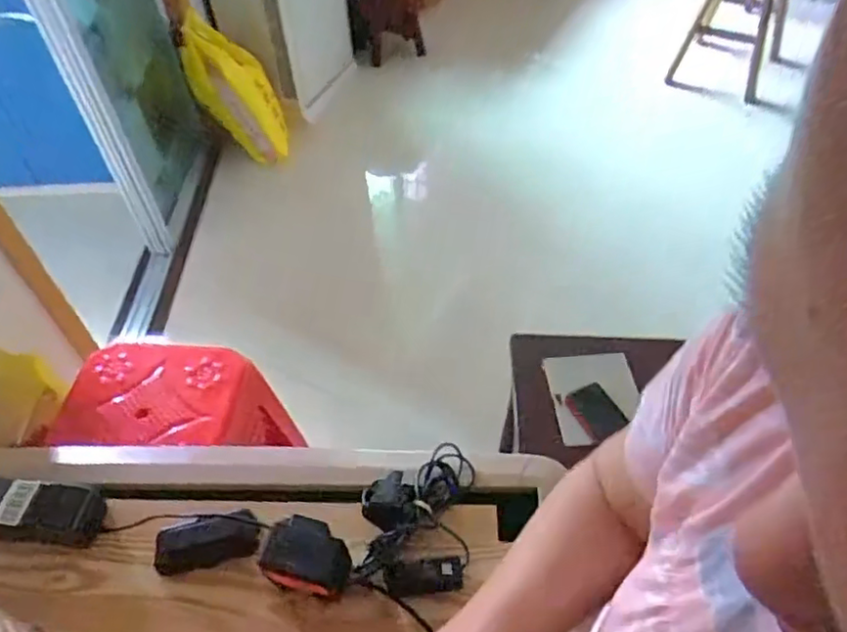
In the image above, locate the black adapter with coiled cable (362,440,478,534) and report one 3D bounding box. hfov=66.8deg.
[{"bbox_3d":[-0.003,0.198,0.728,0.138,0.038,0.080,-25,52,-18],"label":"black adapter with coiled cable"}]

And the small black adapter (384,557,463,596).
[{"bbox_3d":[0.001,0.267,0.659,0.079,0.016,0.033,-7,49,-3],"label":"small black adapter"}]

